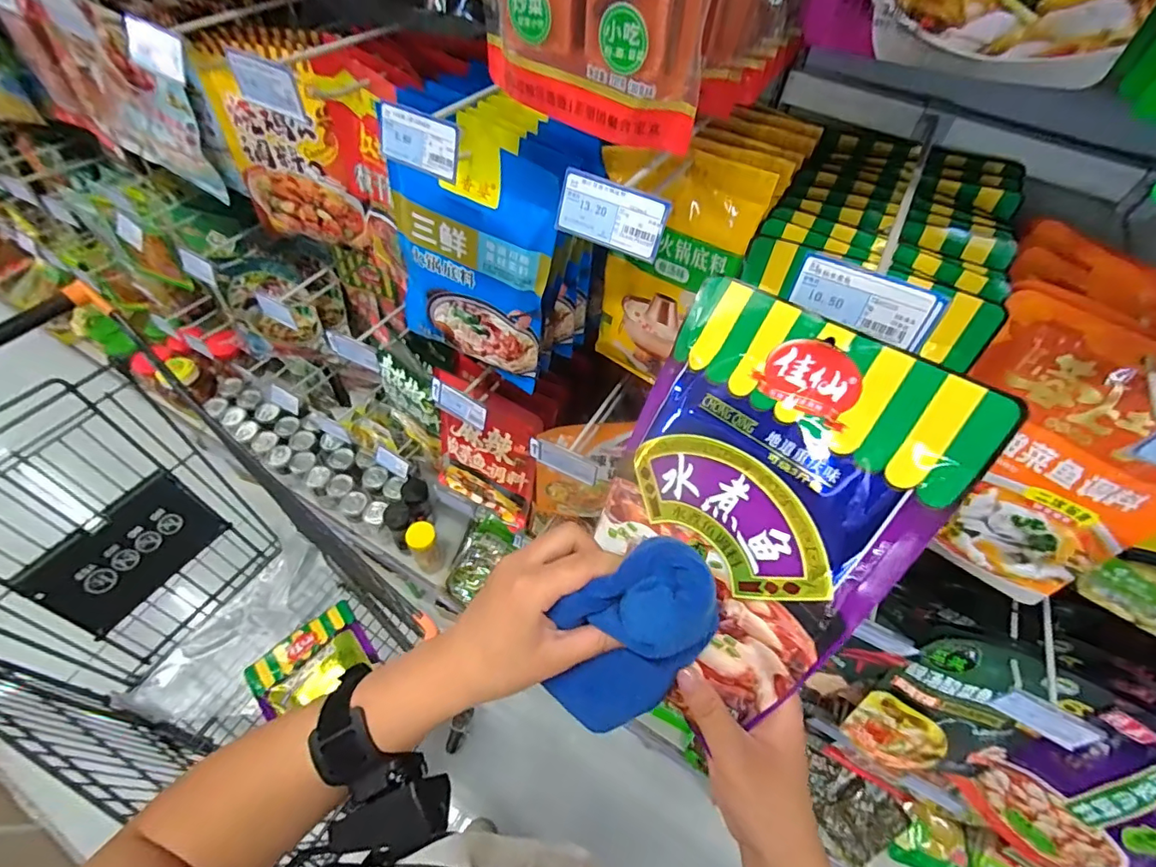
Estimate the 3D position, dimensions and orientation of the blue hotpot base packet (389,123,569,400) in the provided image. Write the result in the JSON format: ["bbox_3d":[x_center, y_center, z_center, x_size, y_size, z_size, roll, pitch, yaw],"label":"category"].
[{"bbox_3d":[-0.117,-0.179,0.561,0.185,0.255,0.019,28,48,7],"label":"blue hotpot base packet"}]

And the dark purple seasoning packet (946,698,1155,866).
[{"bbox_3d":[0.626,0.451,0.630,0.202,0.297,0.029,35,41,24],"label":"dark purple seasoning packet"}]

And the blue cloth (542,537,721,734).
[{"bbox_3d":[0.026,0.124,0.306,0.074,0.136,0.032,33,24,19],"label":"blue cloth"}]

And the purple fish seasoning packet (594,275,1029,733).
[{"bbox_3d":[0.100,0.032,0.313,0.178,0.208,0.016,38,16,35],"label":"purple fish seasoning packet"}]

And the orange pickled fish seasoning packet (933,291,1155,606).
[{"bbox_3d":[0.397,0.031,0.446,0.166,0.259,0.027,35,49,29],"label":"orange pickled fish seasoning packet"}]

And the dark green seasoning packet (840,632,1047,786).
[{"bbox_3d":[0.457,0.354,0.653,0.147,0.260,0.028,17,33,14],"label":"dark green seasoning packet"}]

